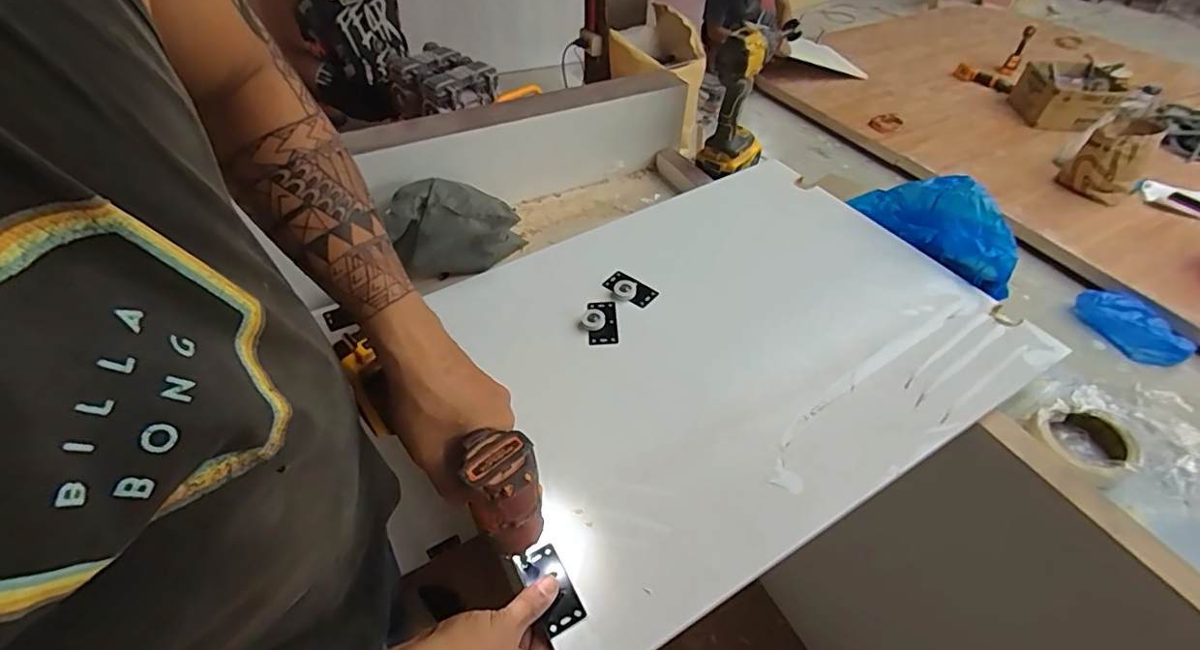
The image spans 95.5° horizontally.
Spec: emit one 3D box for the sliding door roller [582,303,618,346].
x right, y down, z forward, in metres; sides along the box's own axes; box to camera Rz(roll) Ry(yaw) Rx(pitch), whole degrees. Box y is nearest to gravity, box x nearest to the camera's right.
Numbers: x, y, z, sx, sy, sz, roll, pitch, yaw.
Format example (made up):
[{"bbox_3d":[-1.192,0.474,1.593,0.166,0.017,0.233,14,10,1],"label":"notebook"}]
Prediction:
[{"bbox_3d":[0.000,-0.002,0.705,0.043,0.016,0.066,-3,46,-4],"label":"sliding door roller"}]

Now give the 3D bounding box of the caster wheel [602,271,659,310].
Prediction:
[{"bbox_3d":[0.038,-0.049,0.742,0.071,0.016,0.045,31,53,26],"label":"caster wheel"}]

